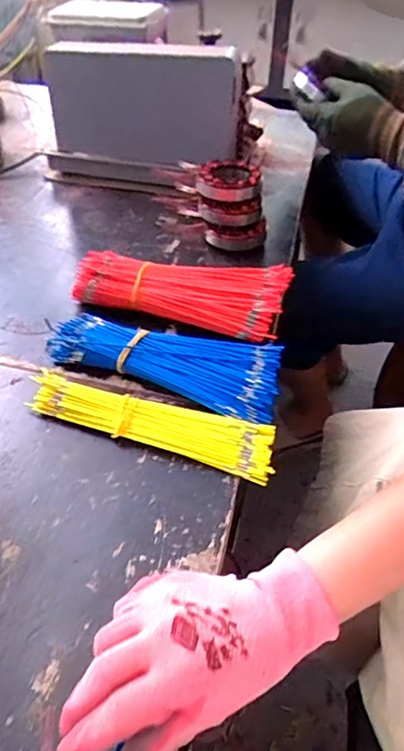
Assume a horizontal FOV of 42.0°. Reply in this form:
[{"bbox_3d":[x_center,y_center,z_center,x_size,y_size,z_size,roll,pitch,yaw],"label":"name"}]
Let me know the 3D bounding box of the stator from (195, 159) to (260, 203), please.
[{"bbox_3d":[0.035,-0.268,0.716,0.083,0.029,0.087,4,43,2],"label":"stator"}]

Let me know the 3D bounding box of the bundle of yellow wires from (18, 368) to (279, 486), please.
[{"bbox_3d":[-0.048,0.043,0.508,0.239,0.021,0.056,16,45,12],"label":"bundle of yellow wires"}]

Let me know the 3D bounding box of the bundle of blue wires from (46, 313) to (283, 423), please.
[{"bbox_3d":[-0.036,-0.019,0.560,0.243,0.034,0.085,18,45,14],"label":"bundle of blue wires"}]

